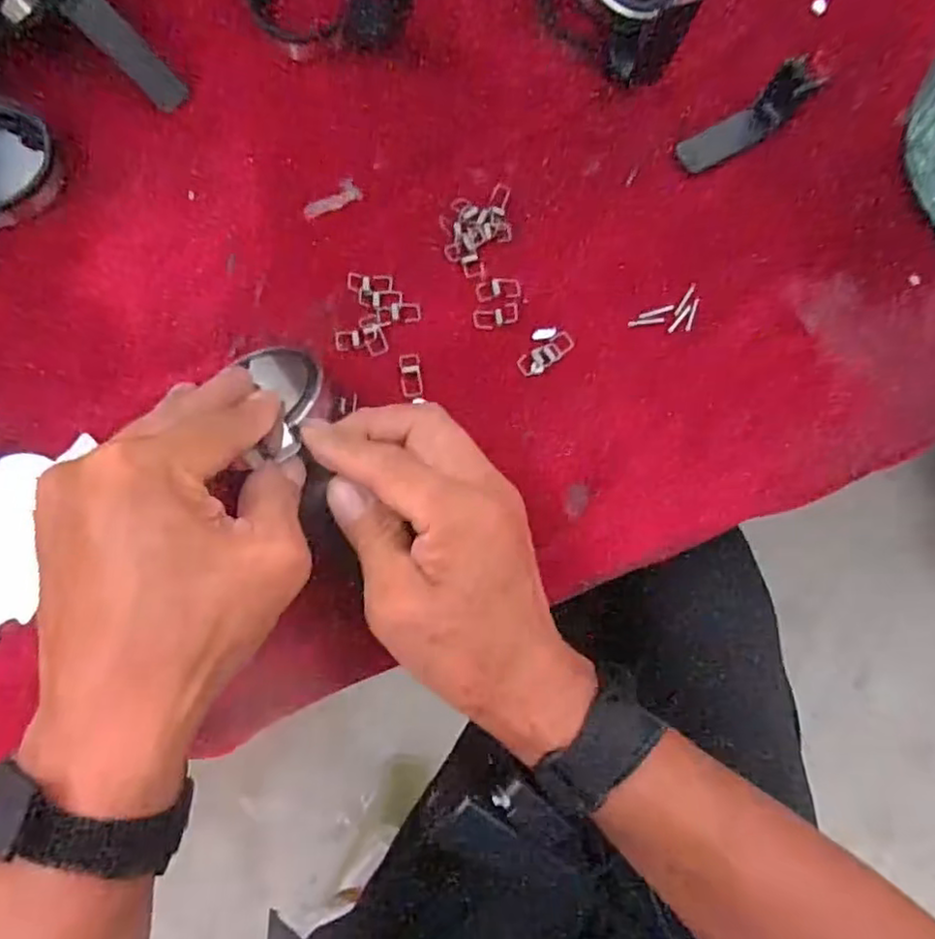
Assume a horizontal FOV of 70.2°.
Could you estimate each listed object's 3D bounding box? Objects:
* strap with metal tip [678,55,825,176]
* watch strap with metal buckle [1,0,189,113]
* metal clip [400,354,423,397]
[{"bbox_3d":[0.160,-0.198,0.380,0.082,0.009,0.024,-35,84,8],"label":"strap with metal tip"},{"bbox_3d":[-0.201,-0.238,0.367,0.092,0.028,0.037,36,82,-29],"label":"watch strap with metal buckle"},{"bbox_3d":[-0.030,-0.050,0.355,0.011,0.004,0.023,-5,79,-3],"label":"metal clip"}]

